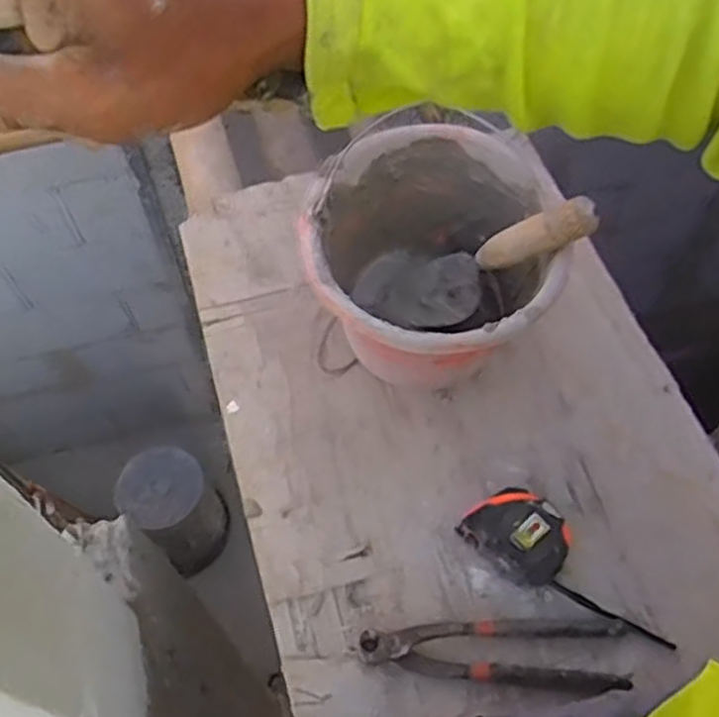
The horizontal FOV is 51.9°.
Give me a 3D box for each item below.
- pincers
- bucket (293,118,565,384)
[{"bbox_3d":[0.111,0.244,0.604,0.216,0.022,0.054,-1,58,1],"label":"pincers"},{"bbox_3d":[0.066,-0.068,0.700,0.213,0.167,0.221,-1,59,1],"label":"bucket"}]

